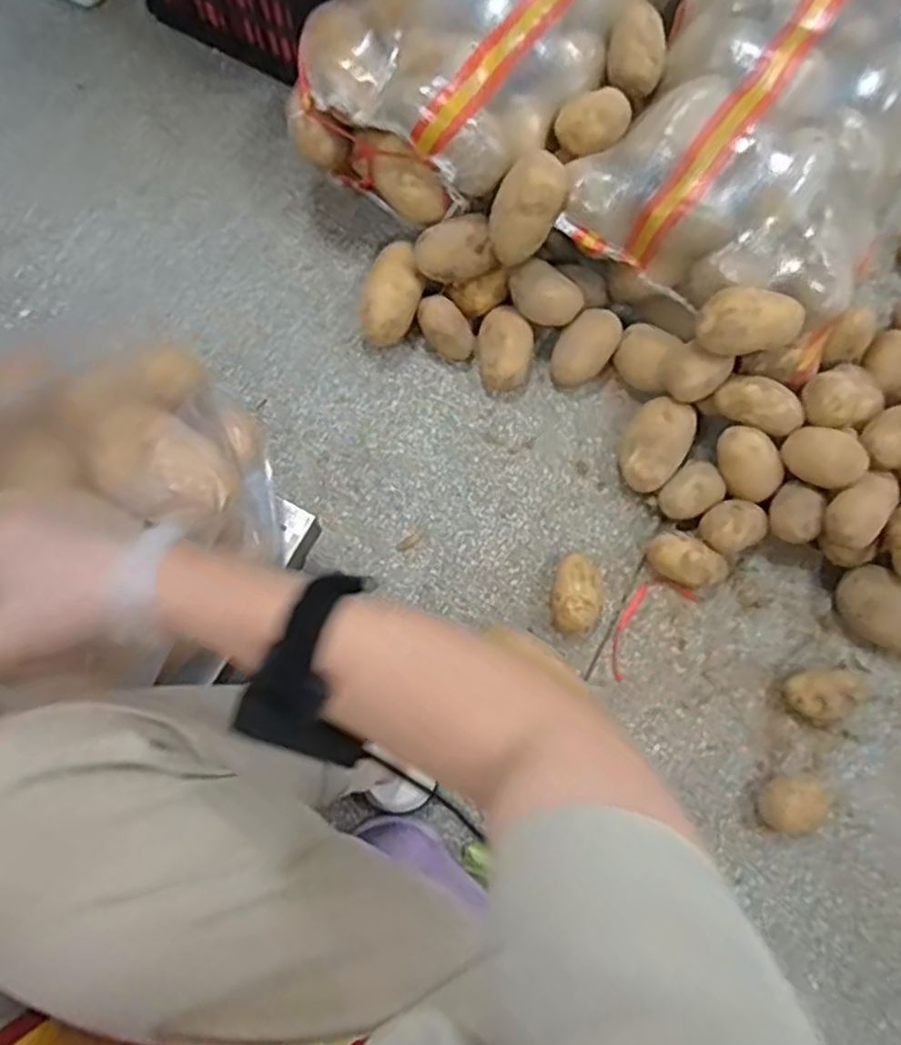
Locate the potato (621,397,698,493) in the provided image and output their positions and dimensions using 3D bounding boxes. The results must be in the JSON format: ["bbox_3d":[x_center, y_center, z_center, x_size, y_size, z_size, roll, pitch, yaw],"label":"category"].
[{"bbox_3d":[0.235,-0.085,0.816,0.072,0.066,0.103,24,75,5],"label":"potato"}]

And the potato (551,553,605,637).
[{"bbox_3d":[0.135,0.079,0.767,0.051,0.051,0.084,6,75,0],"label":"potato"}]

